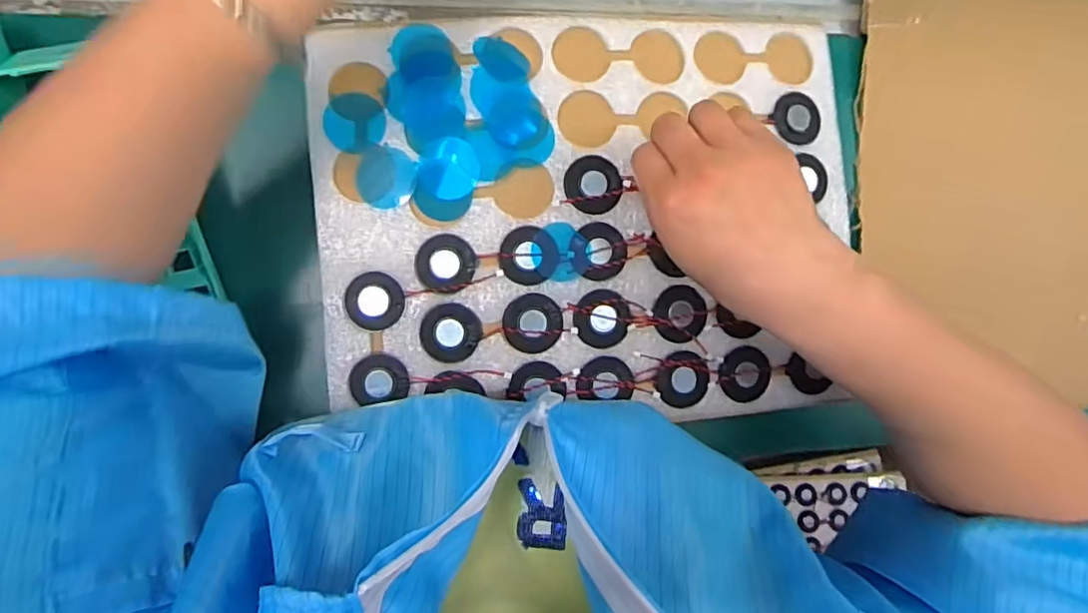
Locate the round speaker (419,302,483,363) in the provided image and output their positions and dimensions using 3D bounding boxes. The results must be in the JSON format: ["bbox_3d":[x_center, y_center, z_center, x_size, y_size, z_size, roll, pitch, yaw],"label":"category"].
[{"bbox_3d":[-0.053,0.015,0.341,0.033,0.004,0.033,0,88,-7],"label":"round speaker"}]

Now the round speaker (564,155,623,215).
[{"bbox_3d":[0.029,-0.072,0.349,0.033,0.004,0.033,0,88,-7],"label":"round speaker"}]

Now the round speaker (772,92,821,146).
[{"bbox_3d":[0.160,-0.118,0.373,0.033,0.004,0.032,0,88,-7],"label":"round speaker"}]

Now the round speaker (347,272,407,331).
[{"bbox_3d":[-0.096,-0.003,0.338,0.032,0.004,0.032,3,88,-7],"label":"round speaker"}]

